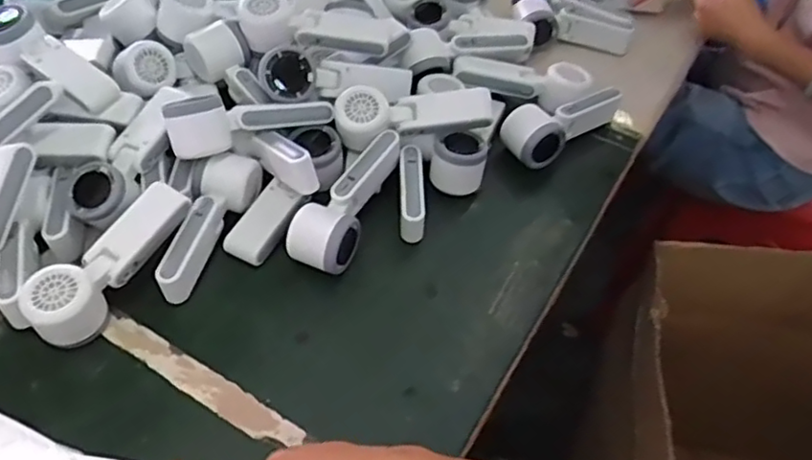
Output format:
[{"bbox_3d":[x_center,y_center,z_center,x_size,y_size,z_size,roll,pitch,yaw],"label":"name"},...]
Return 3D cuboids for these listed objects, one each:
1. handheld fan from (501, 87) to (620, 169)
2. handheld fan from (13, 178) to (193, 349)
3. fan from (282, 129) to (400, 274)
[{"bbox_3d":[0.183,-0.124,0.743,0.150,0.063,0.062,-30,58,-25],"label":"handheld fan"},{"bbox_3d":[-0.268,0.030,0.574,0.056,0.057,0.163,23,53,15],"label":"handheld fan"},{"bbox_3d":[-0.058,-0.032,0.636,0.060,0.067,0.164,23,53,15],"label":"fan"}]

